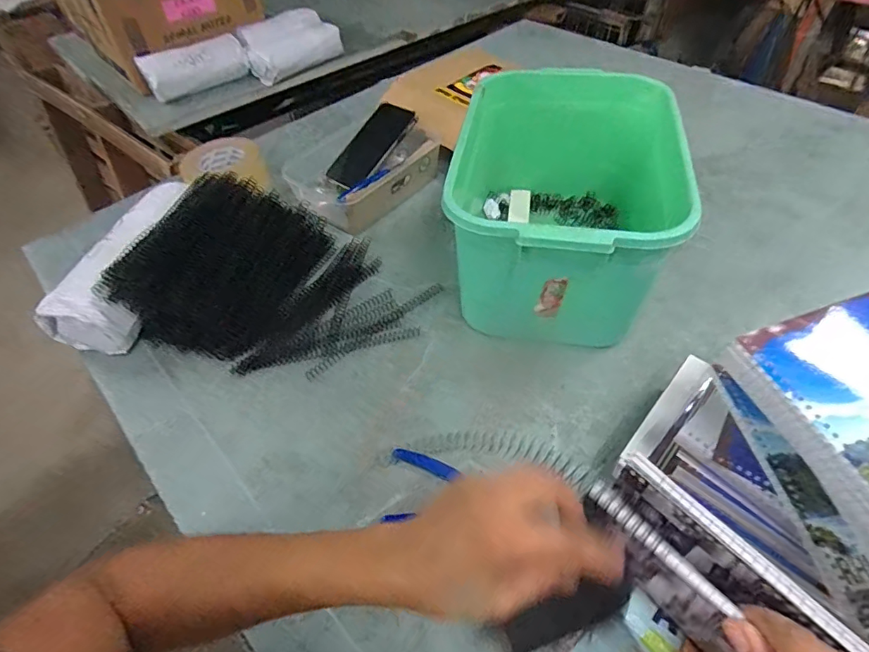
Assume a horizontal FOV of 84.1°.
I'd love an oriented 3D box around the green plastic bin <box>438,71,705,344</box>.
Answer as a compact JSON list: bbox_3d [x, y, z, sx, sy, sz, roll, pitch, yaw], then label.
[{"bbox_3d":[0.151,-0.157,0.599,0.232,0.180,0.359,6,51,9],"label":"green plastic bin"}]

